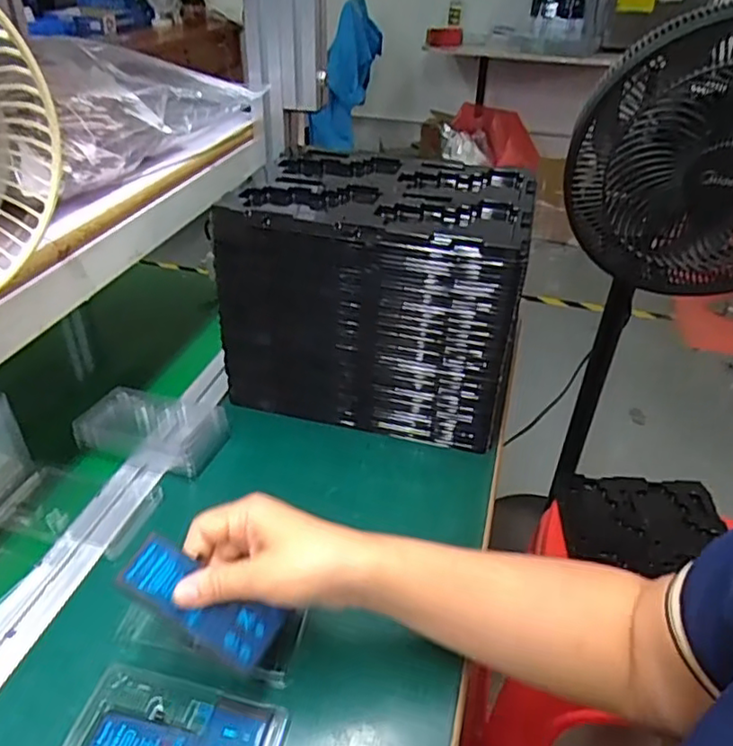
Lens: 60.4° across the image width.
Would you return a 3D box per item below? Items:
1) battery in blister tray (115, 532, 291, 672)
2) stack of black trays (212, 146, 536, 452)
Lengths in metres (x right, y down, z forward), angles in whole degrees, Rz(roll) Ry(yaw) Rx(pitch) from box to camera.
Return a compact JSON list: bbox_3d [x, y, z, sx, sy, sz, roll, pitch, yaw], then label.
[{"bbox_3d":[-0.105,0.146,0.400,0.103,0.008,0.042,32,68,-7],"label":"battery in blister tray"},{"bbox_3d":[0.012,-0.088,0.665,0.278,0.212,0.209,11,37,8],"label":"stack of black trays"}]

